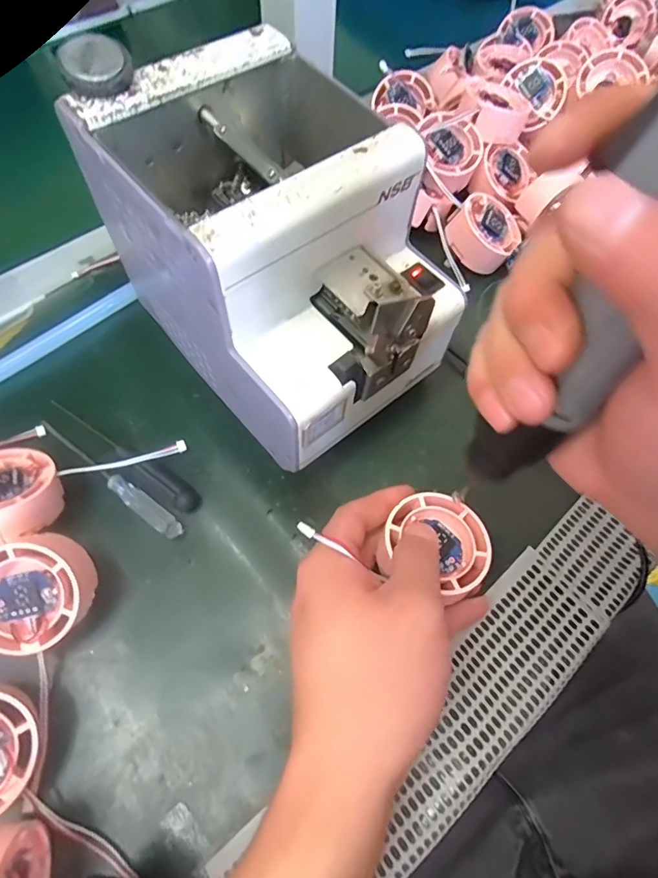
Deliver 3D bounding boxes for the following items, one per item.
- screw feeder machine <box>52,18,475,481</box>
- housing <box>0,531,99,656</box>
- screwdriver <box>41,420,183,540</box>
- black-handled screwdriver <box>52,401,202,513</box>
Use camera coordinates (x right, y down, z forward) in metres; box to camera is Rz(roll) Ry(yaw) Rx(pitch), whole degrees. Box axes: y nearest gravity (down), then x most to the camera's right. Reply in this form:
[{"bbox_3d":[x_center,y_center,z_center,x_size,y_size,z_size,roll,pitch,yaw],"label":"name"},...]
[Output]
[{"bbox_3d":[-0.023,-0.095,0.269,0.118,0.142,0.170,-36,70,-18],"label":"screw feeder machine"},{"bbox_3d":[-0.149,0.076,0.240,0.054,0.025,0.052,-5,92,-6],"label":"housing"},{"bbox_3d":[-0.135,0.022,0.286,0.118,0.011,0.011,33,67,13],"label":"screwdriver"},{"bbox_3d":[-0.127,0.005,0.292,0.120,0.012,0.015,34,67,14],"label":"black-handled screwdriver"}]

